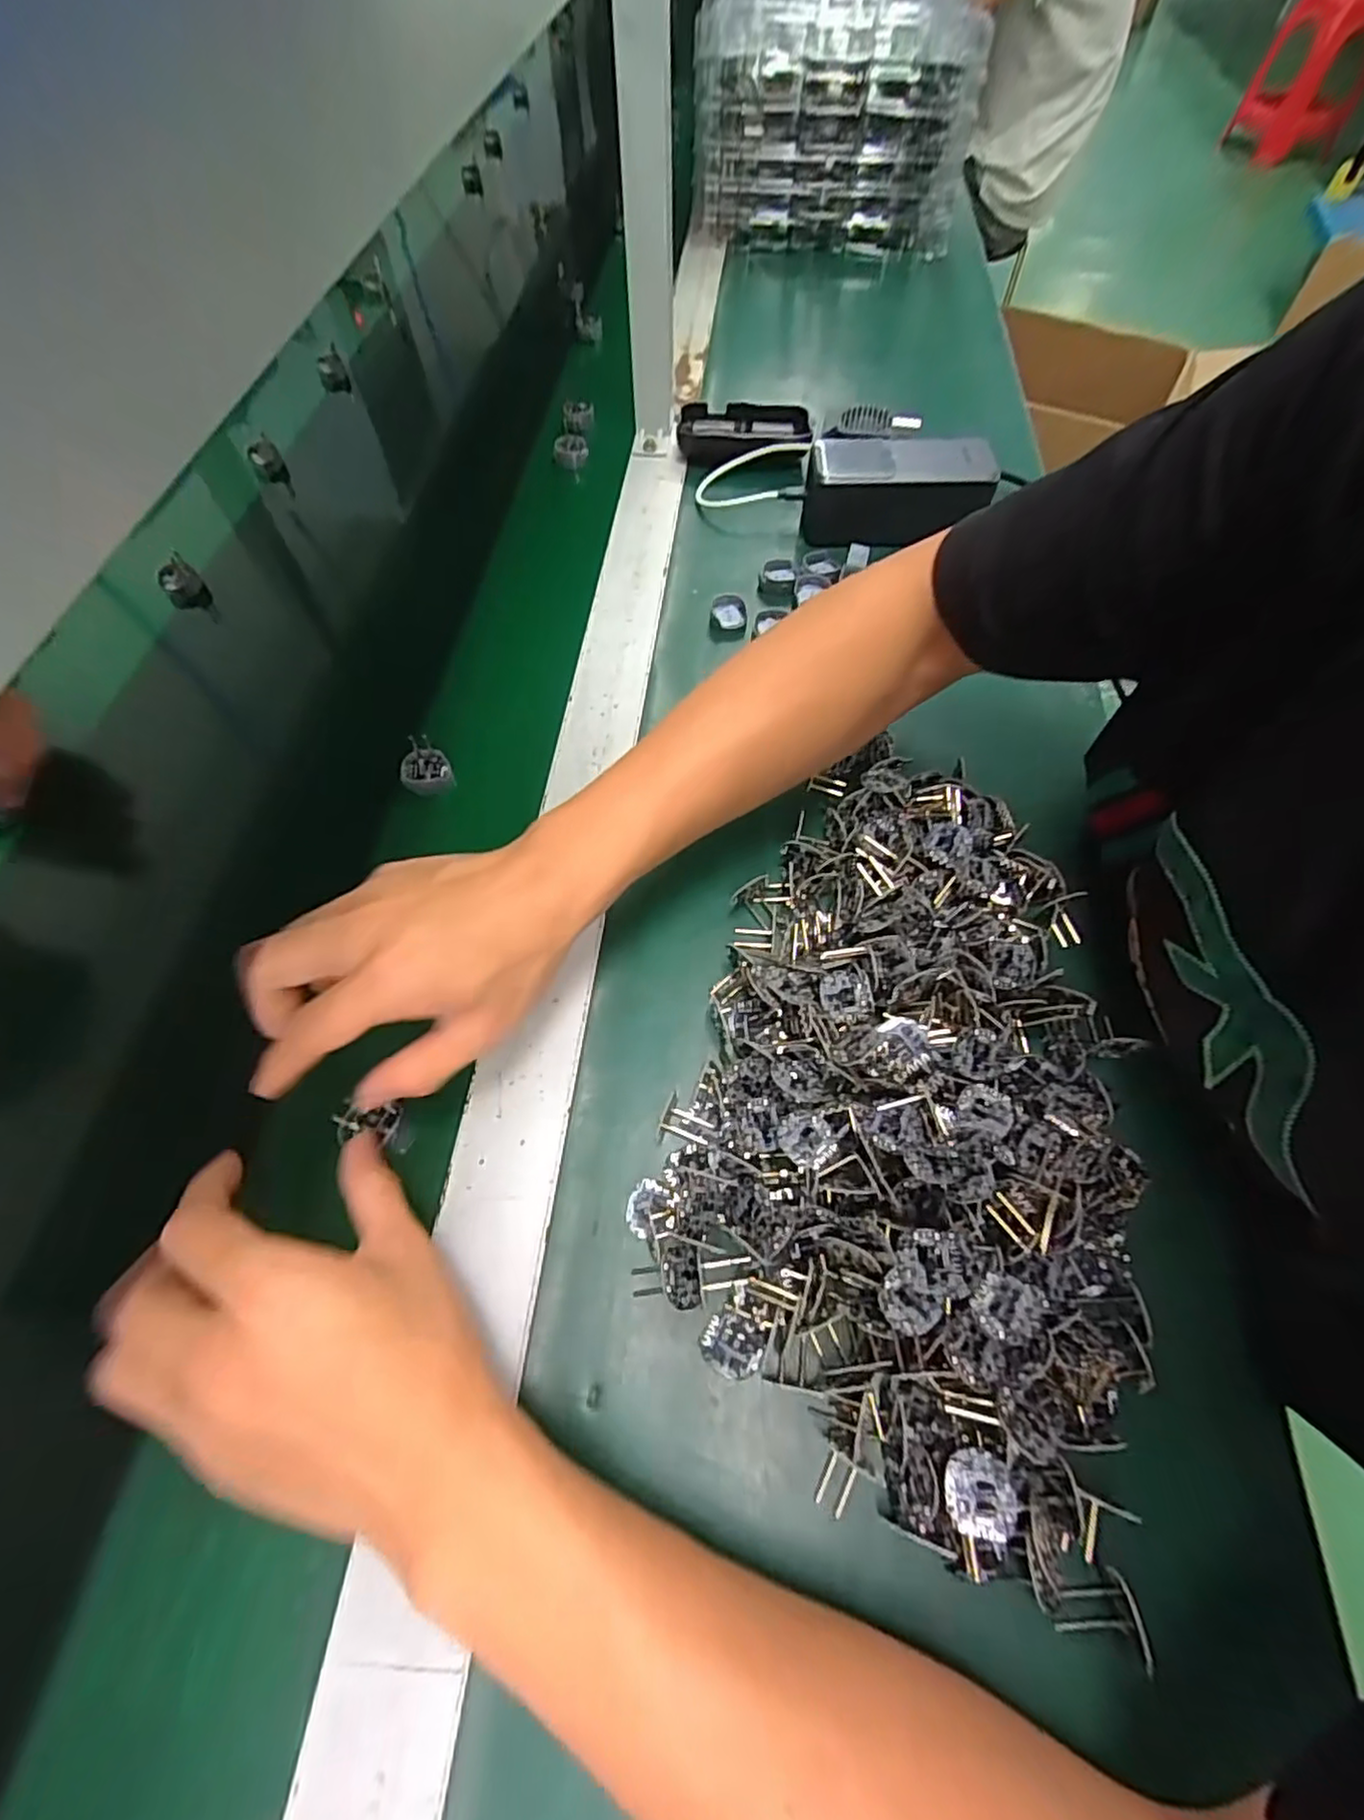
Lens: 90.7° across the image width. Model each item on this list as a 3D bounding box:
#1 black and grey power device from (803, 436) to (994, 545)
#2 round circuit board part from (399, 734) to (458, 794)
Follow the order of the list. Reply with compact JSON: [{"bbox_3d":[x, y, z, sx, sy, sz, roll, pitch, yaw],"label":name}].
[{"bbox_3d":[0.157,-0.311,0.502,0.130,0.057,0.056,2,61,0],"label":"black and grey power device"},{"bbox_3d":[-0.160,-0.088,0.417,0.029,0.015,0.039,-26,64,-15],"label":"round circuit board part"}]

